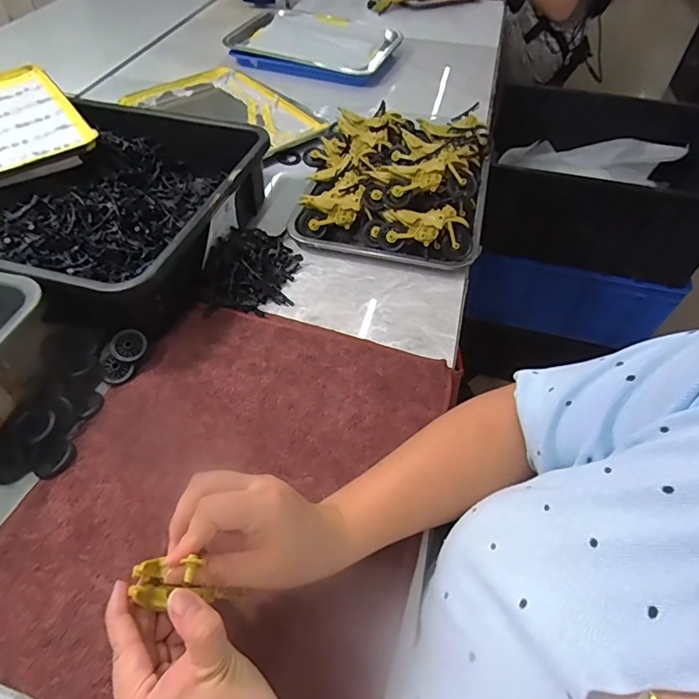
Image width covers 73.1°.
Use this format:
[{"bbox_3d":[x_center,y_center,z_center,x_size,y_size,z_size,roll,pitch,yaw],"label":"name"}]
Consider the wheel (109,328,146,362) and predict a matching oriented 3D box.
[{"bbox_3d":[-0.235,-0.005,0.502,0.034,0.007,0.037,2,73,-8],"label":"wheel"}]

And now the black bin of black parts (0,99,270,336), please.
[{"bbox_3d":[-0.397,-0.206,0.625,0.501,0.094,0.358,13,52,9],"label":"black bin of black parts"}]

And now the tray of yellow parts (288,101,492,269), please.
[{"bbox_3d":[0.066,-0.273,0.698,0.274,0.096,0.334,11,52,7],"label":"tray of yellow parts"}]

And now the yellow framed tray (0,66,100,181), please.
[{"bbox_3d":[-0.488,-0.312,0.648,0.201,0.013,0.257,-32,62,-21],"label":"yellow framed tray"}]

